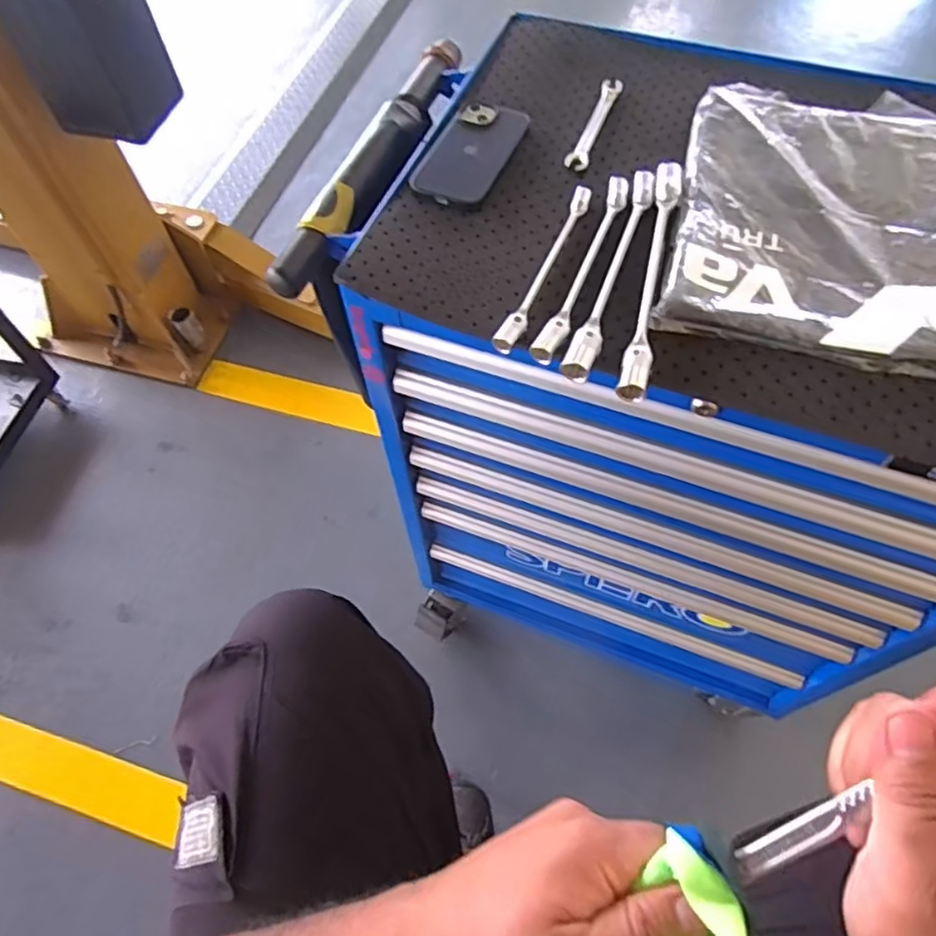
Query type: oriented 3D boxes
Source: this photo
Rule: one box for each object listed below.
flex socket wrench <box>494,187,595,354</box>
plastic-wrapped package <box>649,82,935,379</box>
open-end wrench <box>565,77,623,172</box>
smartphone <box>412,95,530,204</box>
[{"bbox_3d":[0.071,-0.181,0.582,0.019,0.013,0.209,21,64,14],"label":"flex socket wrench"},{"bbox_3d":[0.312,-0.231,0.596,0.235,0.022,0.325,14,62,9],"label":"plastic-wrapped package"},{"bbox_3d":[0.131,-0.356,0.684,0.023,0.006,0.151,17,63,12],"label":"open-end wrench"},{"bbox_3d":[0.005,-0.322,0.667,0.078,0.016,0.155,21,64,14],"label":"smartphone"}]

